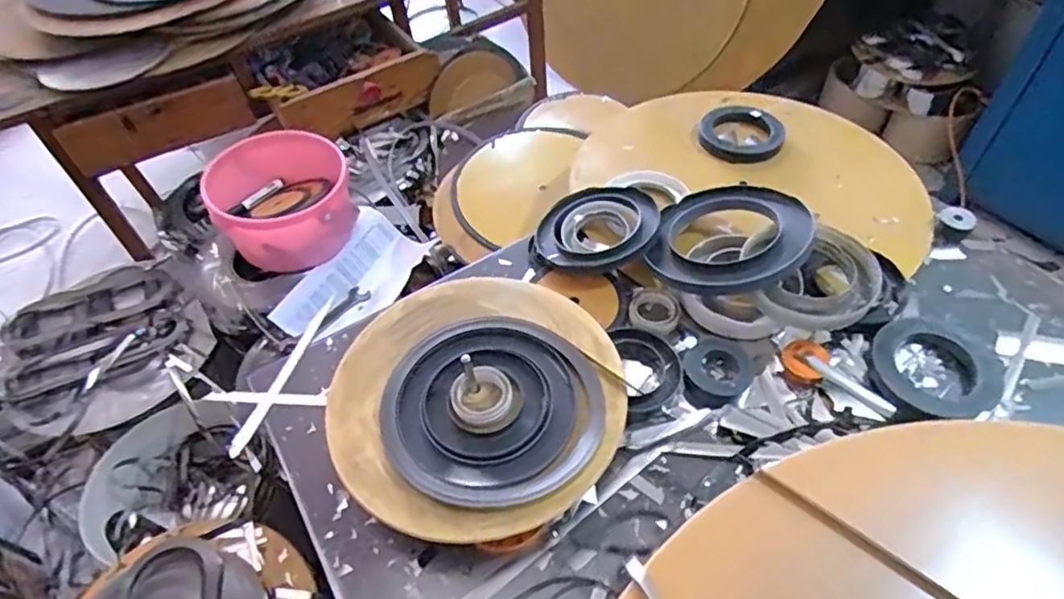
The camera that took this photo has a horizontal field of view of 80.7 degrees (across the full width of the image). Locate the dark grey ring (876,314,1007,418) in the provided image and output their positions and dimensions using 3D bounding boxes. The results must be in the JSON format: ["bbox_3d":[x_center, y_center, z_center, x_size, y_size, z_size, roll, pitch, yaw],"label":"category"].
[{"bbox_3d":[0.430,0.065,0.659,0.123,0.026,0.118,-2,50,3],"label":"dark grey ring"}]

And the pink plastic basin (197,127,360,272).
[{"bbox_3d":[-0.392,-0.152,1.014,0.206,0.141,0.206,-2,50,3],"label":"pink plastic basin"}]

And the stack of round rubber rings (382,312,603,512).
[{"bbox_3d":[-0.037,0.099,0.598,0.197,0.018,0.197,10,52,13],"label":"stack of round rubber rings"}]

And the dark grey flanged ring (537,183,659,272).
[{"bbox_3d":[0.079,-0.091,0.781,0.146,0.017,0.151,-13,49,15],"label":"dark grey flanged ring"}]

